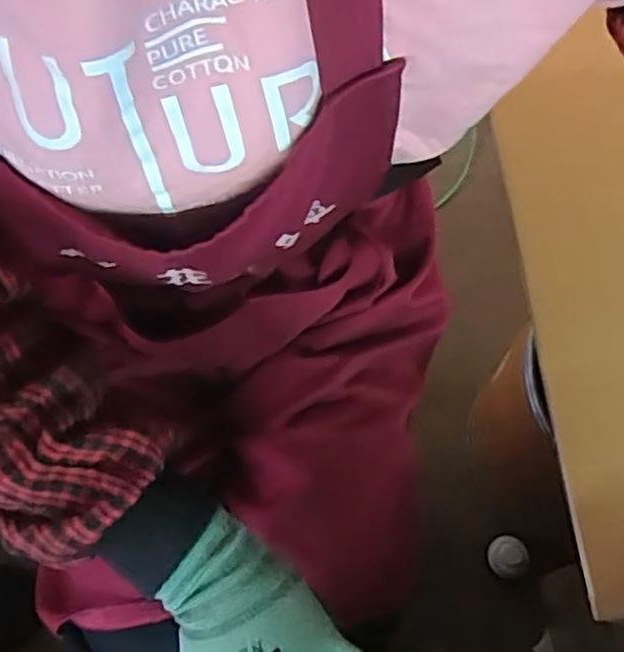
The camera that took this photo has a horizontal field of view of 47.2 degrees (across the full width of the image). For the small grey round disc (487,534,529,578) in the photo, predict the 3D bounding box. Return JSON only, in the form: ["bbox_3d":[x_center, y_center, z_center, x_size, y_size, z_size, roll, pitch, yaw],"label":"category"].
[{"bbox_3d":[0.356,0.416,1.292,0.071,0.010,0.071,0,66,1],"label":"small grey round disc"}]

